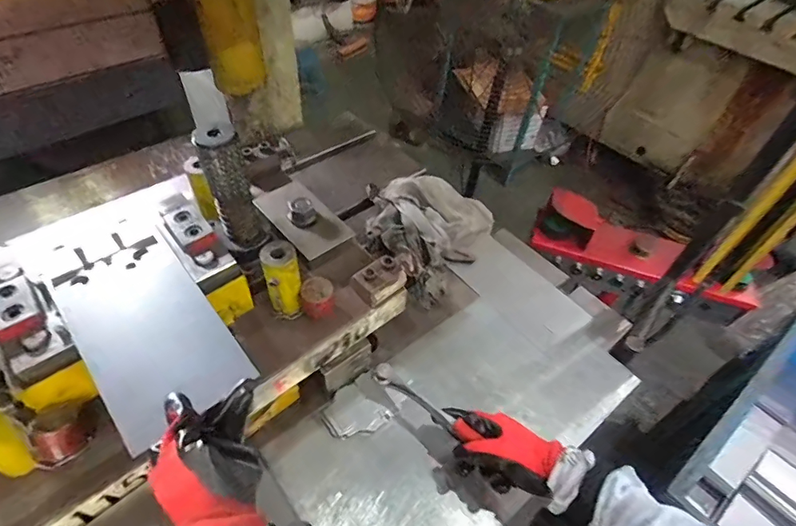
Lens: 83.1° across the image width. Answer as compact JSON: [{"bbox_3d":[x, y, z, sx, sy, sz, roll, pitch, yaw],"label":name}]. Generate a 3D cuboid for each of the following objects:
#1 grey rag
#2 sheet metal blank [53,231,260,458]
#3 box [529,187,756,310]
[{"bbox_3d":[0.035,-0.064,0.818,0.223,0.075,0.245,26,52,17],"label":"grey rag"},{"bbox_3d":[-0.250,0.065,0.454,0.117,0.007,0.215,-32,62,-28],"label":"sheet metal blank"},{"bbox_3d":[0.654,-0.035,1.169,0.580,0.186,0.125,16,50,10],"label":"box"}]

